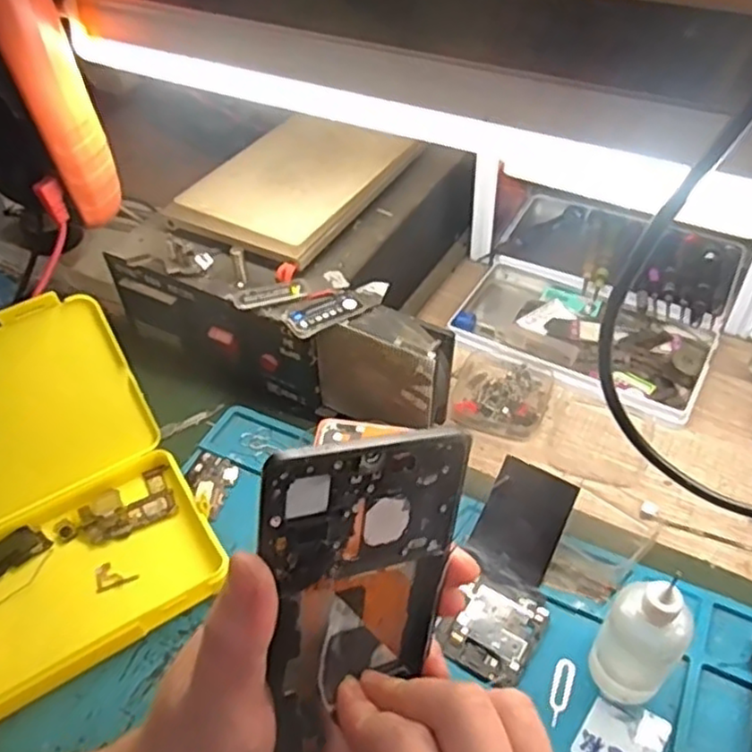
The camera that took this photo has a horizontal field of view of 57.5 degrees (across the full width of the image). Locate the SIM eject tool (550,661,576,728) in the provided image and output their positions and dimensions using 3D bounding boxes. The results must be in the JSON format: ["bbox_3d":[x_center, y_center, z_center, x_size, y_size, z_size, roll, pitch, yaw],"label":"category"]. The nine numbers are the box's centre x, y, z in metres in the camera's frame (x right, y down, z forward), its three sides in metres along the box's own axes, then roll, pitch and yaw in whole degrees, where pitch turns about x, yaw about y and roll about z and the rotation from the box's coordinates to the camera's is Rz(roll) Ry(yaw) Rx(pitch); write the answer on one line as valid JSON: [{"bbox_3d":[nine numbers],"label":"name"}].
[{"bbox_3d":[0.090,0.155,0.336,0.010,0.004,0.033,20,52,13],"label":"SIM eject tool"}]

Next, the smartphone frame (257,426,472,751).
[{"bbox_3d":[-0.007,0.094,0.251,0.074,0.160,0.011,-6,27,-28],"label":"smartphone frame"}]

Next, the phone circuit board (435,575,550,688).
[{"bbox_3d":[0.061,0.132,0.357,0.046,0.004,0.048,23,52,23],"label":"phone circuit board"}]

